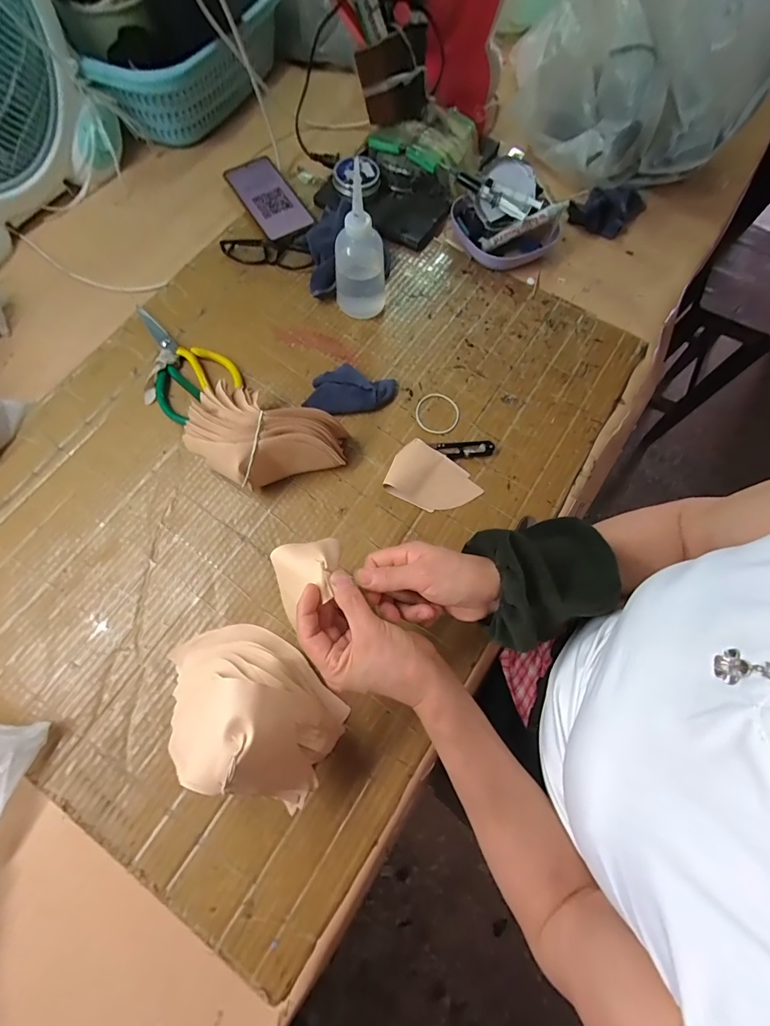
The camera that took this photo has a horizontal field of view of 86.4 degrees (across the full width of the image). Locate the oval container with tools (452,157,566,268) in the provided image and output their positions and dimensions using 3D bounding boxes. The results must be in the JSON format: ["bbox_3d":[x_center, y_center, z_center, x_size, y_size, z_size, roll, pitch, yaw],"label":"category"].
[{"bbox_3d":[0.166,-0.403,0.562,0.152,0.079,0.107,16,72,3],"label":"oval container with tools"}]

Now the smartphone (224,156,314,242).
[{"bbox_3d":[-0.167,-0.461,0.597,0.073,0.009,0.157,-32,76,-11],"label":"smartphone"}]

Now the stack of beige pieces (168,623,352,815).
[{"bbox_3d":[-0.128,0.161,0.354,0.181,0.126,0.113,22,73,5],"label":"stack of beige pieces"}]

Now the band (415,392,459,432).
[{"bbox_3d":[0.066,-0.125,0.512,0.055,0.004,0.057,0,72,-1],"label":"band"}]

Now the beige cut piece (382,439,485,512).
[{"bbox_3d":[0.059,-0.040,0.483,0.104,0.016,0.073,24,73,6],"label":"beige cut piece"}]

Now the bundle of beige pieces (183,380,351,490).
[{"bbox_3d":[-0.130,-0.077,0.451,0.162,0.082,0.102,15,72,3],"label":"bundle of beige pieces"}]

